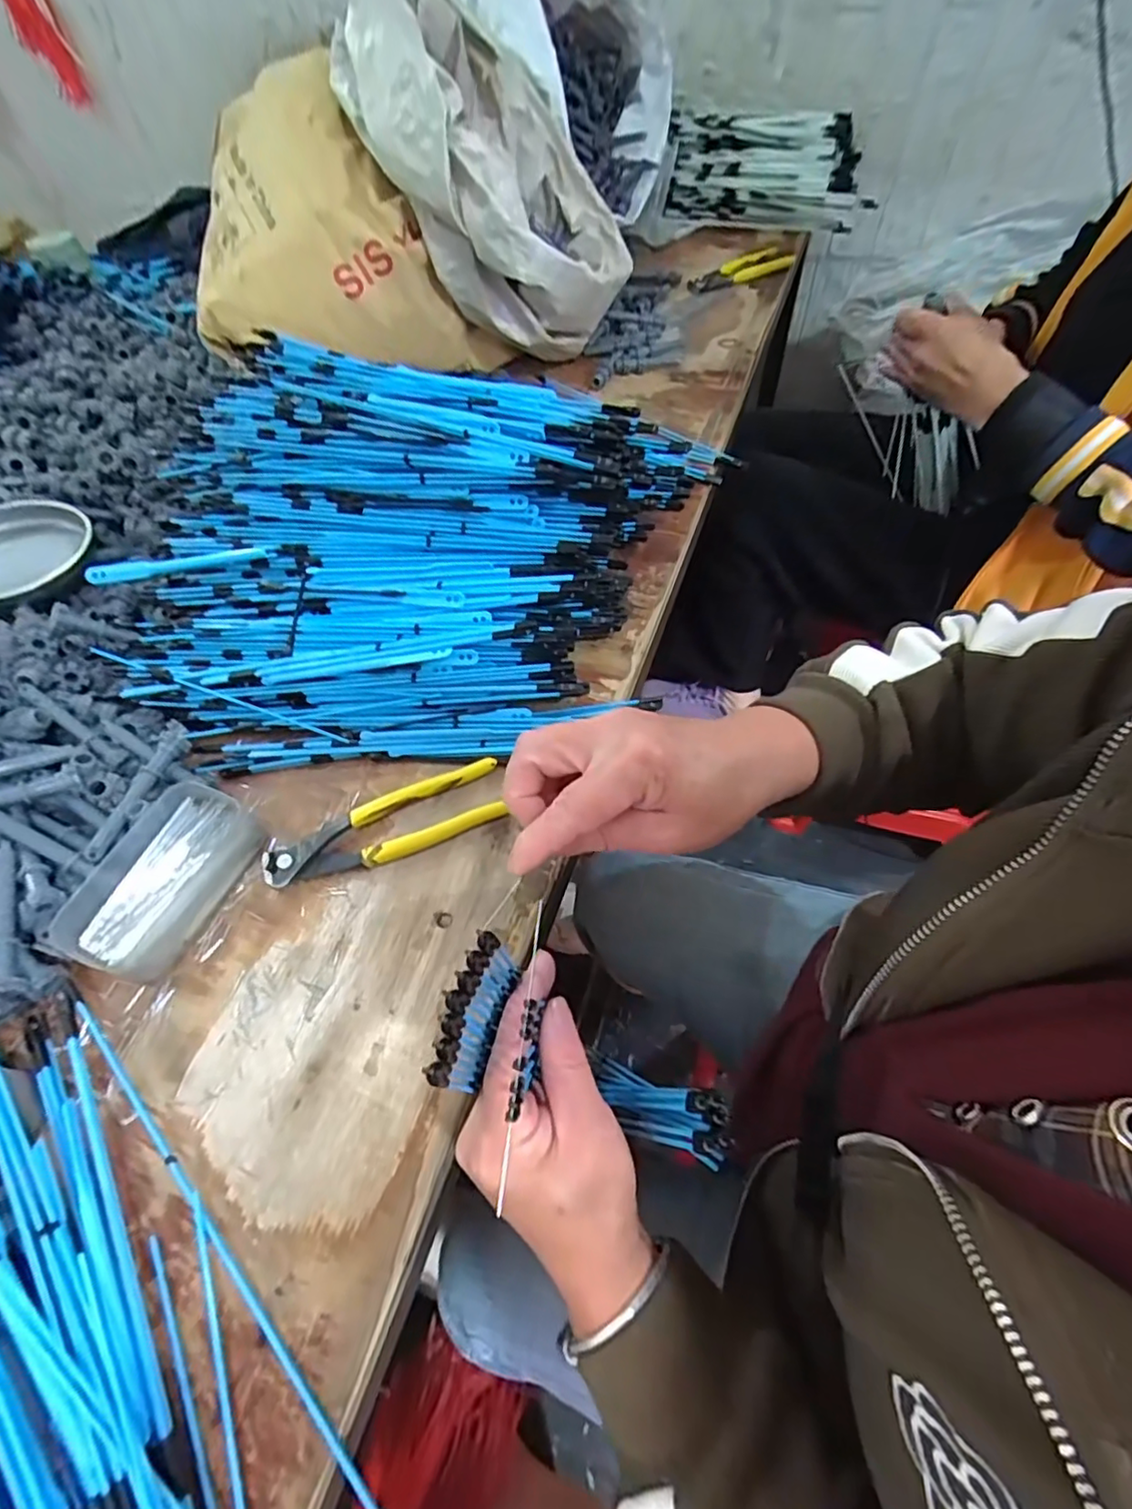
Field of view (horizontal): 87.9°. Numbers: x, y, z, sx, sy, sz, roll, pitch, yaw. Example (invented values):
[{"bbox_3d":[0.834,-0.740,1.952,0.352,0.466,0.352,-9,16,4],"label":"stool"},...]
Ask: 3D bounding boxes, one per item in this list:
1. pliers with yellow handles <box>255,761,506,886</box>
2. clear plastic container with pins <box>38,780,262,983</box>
[{"bbox_3d":[-0.121,0.051,0.398,0.160,0.014,0.046,-22,59,-9],"label":"pliers with yellow handles"},{"bbox_3d":[-0.263,0.079,0.381,0.072,0.030,0.118,16,60,14],"label":"clear plastic container with pins"}]

